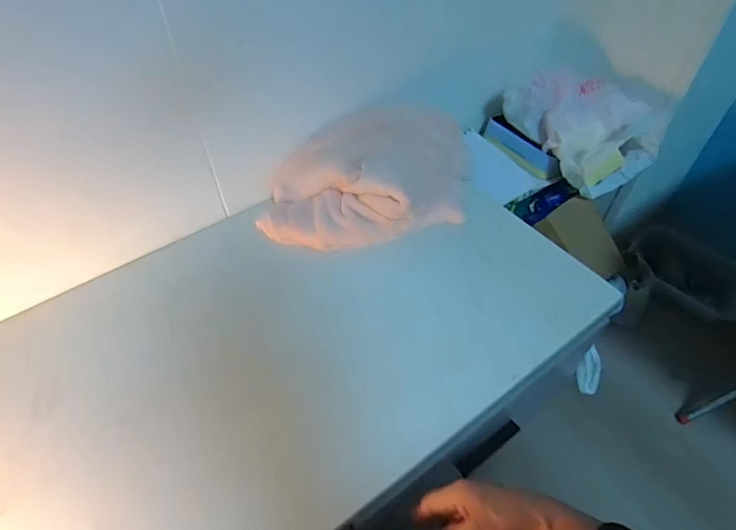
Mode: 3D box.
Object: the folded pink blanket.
[{"bbox_3d":[0.006,-0.142,0.752,0.349,0.105,0.189,-15,52,-13],"label":"folded pink blanket"}]

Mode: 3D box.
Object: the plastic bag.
[{"bbox_3d":[0.422,-0.268,0.927,0.180,0.185,0.235,-26,55,-21],"label":"plastic bag"}]

